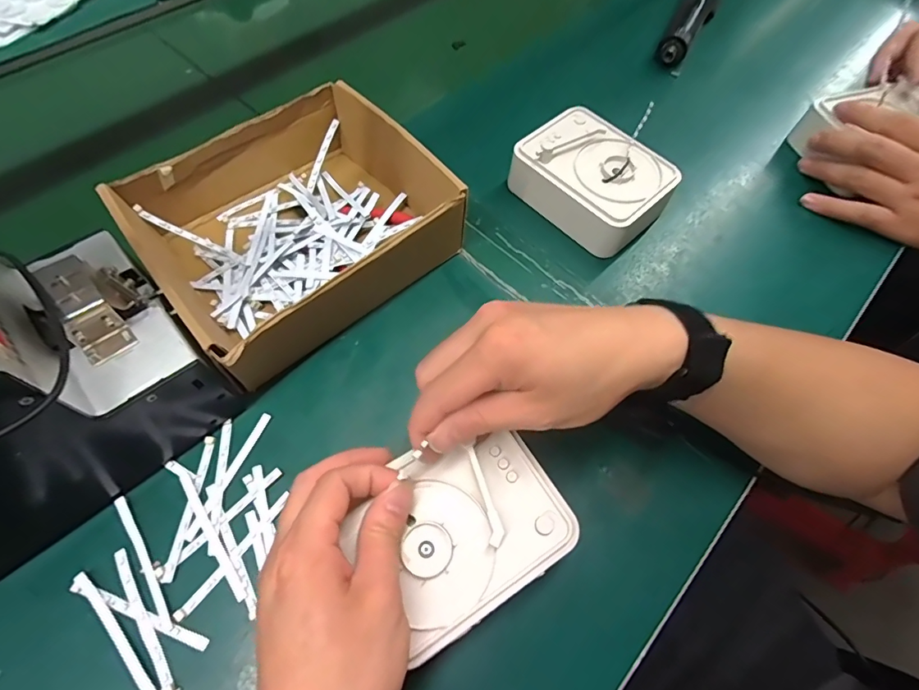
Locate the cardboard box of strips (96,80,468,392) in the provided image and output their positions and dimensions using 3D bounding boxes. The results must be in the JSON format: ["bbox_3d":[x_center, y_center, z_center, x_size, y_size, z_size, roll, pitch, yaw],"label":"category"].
[{"bbox_3d":[-0.132,-0.100,0.364,0.206,0.076,0.186,-38,69,-20],"label":"cardboard box of strips"}]

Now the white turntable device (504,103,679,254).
[{"bbox_3d":[0.121,-0.149,0.413,0.093,0.055,0.128,-40,70,-21],"label":"white turntable device"}]

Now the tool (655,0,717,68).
[{"bbox_3d":[0.288,-0.408,0.555,0.041,0.048,0.199,25,63,12],"label":"tool"}]

